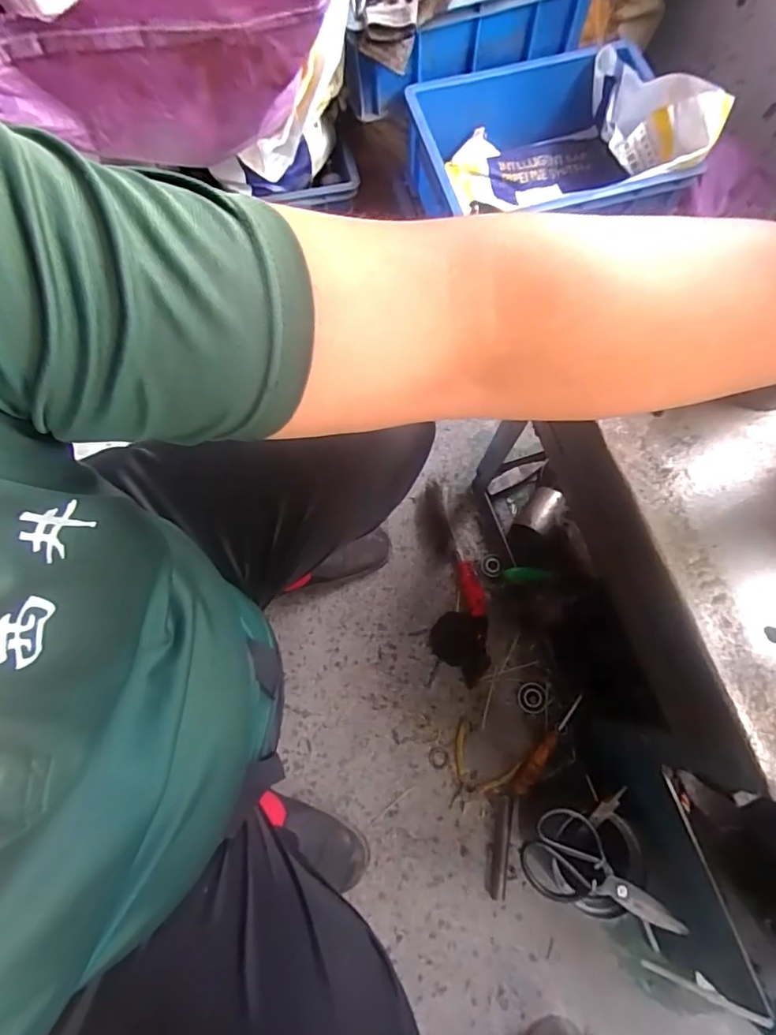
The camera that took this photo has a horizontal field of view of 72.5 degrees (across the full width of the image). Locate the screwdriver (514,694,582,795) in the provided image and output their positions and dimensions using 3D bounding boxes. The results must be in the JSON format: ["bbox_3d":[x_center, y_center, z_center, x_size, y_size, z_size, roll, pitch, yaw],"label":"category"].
[{"bbox_3d":[0.244,0.347,0.814,0.022,0.025,0.171,35,76,8],"label":"screwdriver"}]

